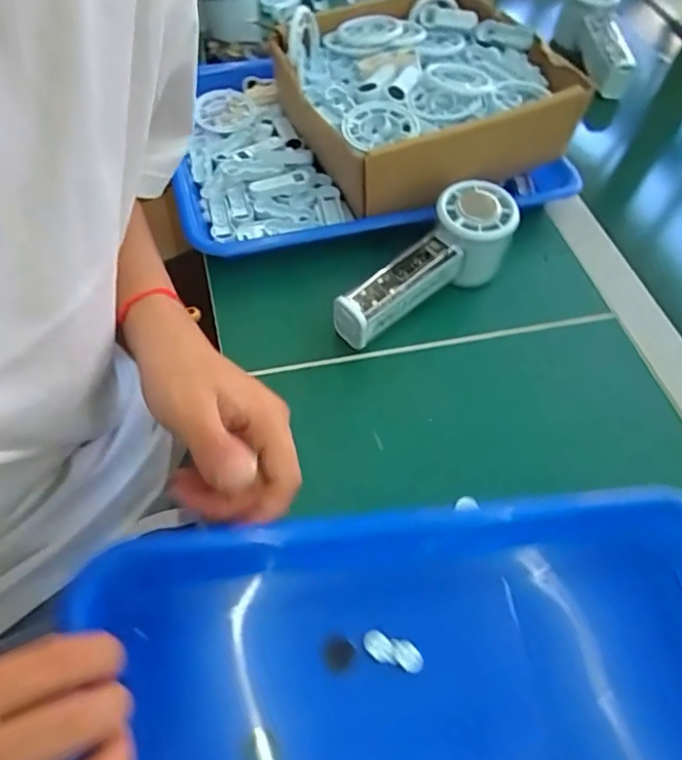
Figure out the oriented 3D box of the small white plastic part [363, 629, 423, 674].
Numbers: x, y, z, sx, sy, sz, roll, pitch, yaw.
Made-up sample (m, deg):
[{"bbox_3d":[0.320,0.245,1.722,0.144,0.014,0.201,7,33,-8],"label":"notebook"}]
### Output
[{"bbox_3d":[0.025,0.129,0.275,0.029,0.006,0.012,15,56,5],"label":"small white plastic part"}]

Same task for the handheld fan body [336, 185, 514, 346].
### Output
[{"bbox_3d":[0.063,-0.080,0.417,0.053,0.063,0.144,39,61,20],"label":"handheld fan body"}]

